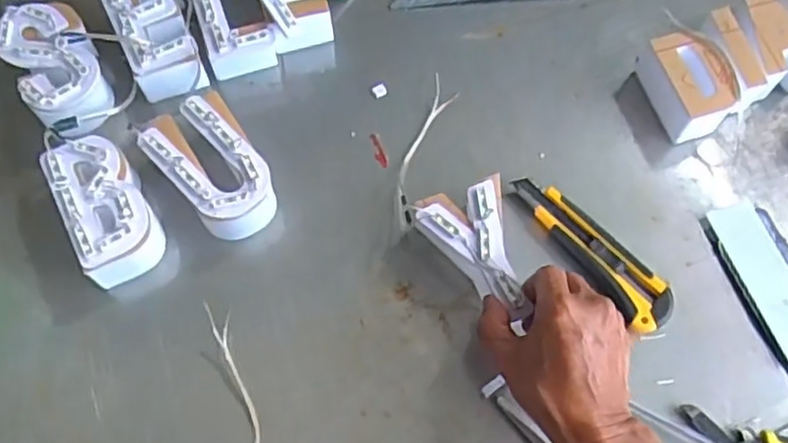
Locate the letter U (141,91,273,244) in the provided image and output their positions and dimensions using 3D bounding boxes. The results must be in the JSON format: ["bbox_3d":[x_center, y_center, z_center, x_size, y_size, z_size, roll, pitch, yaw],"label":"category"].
[{"bbox_3d":[-0.146,-0.043,0.582,0.076,0.051,0.116,-34,71,-14],"label":"letter U"}]

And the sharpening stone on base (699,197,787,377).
[{"bbox_3d":[0.306,0.051,0.567,0.059,0.013,0.146,-19,68,-9],"label":"sharpening stone on base"}]

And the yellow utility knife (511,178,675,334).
[{"bbox_3d":[0.162,0.020,0.574,0.041,0.021,0.155,-34,71,-14],"label":"yellow utility knife"}]

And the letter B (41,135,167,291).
[{"bbox_3d":[-0.228,-0.010,0.566,0.060,0.051,0.117,-25,69,-11],"label":"letter B"}]

